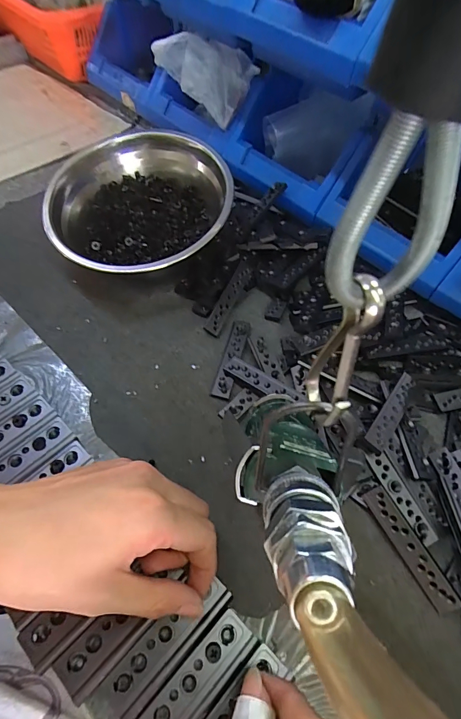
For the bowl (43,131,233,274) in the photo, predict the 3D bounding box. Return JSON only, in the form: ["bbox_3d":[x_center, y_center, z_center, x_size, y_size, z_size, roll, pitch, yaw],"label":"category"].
[{"bbox_3d":[-0.092,-0.154,0.408,0.178,0.075,0.180,1,59,-1],"label":"bowl"}]

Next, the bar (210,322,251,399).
[{"bbox_3d":[0.002,-0.004,0.361,0.018,0.007,0.090,13,60,6],"label":"bar"}]

